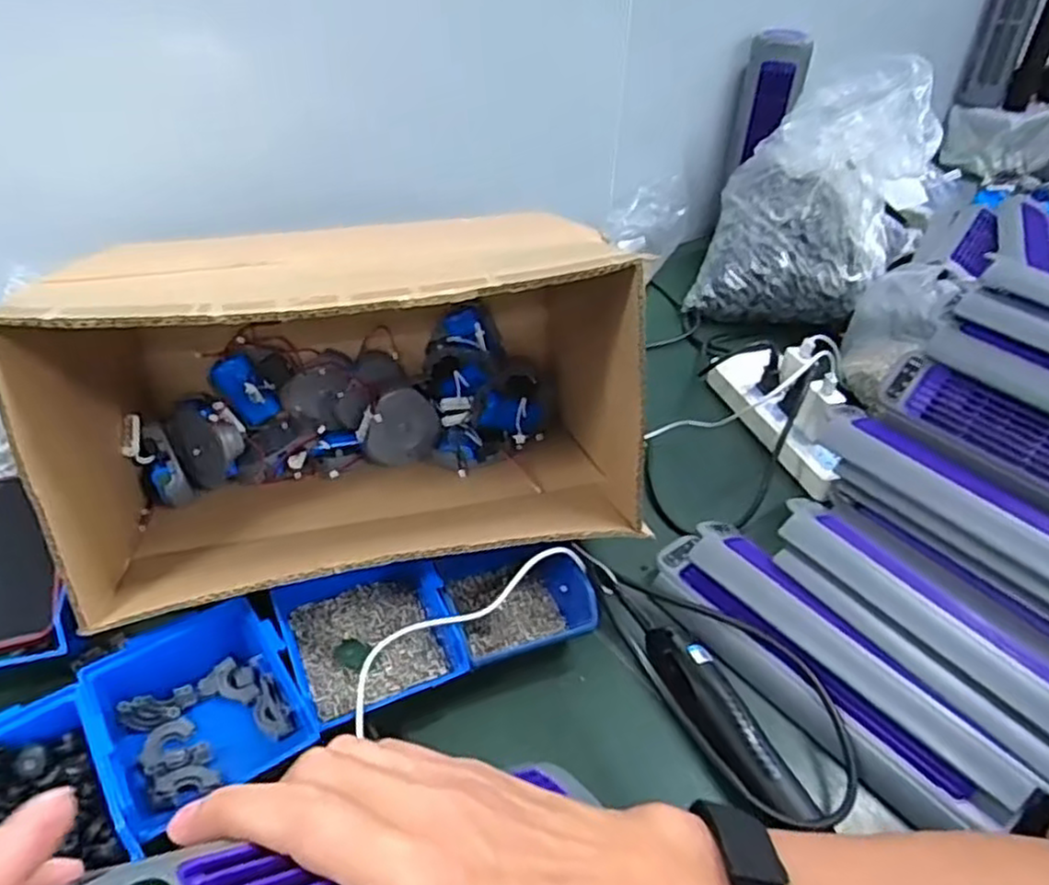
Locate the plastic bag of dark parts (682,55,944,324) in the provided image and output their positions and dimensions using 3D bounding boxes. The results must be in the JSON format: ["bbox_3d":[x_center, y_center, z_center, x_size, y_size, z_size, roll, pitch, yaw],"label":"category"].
[{"bbox_3d":[0.375,-0.318,0.950,0.242,0.284,0.204,19,42,20],"label":"plastic bag of dark parts"}]

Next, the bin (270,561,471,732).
[{"bbox_3d":[-0.119,0.142,0.558,0.119,0.053,0.125,-12,41,-17],"label":"bin"}]

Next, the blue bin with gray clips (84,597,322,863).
[{"bbox_3d":[-0.222,0.187,0.506,0.124,0.065,0.133,-23,45,-28],"label":"blue bin with gray clips"}]

